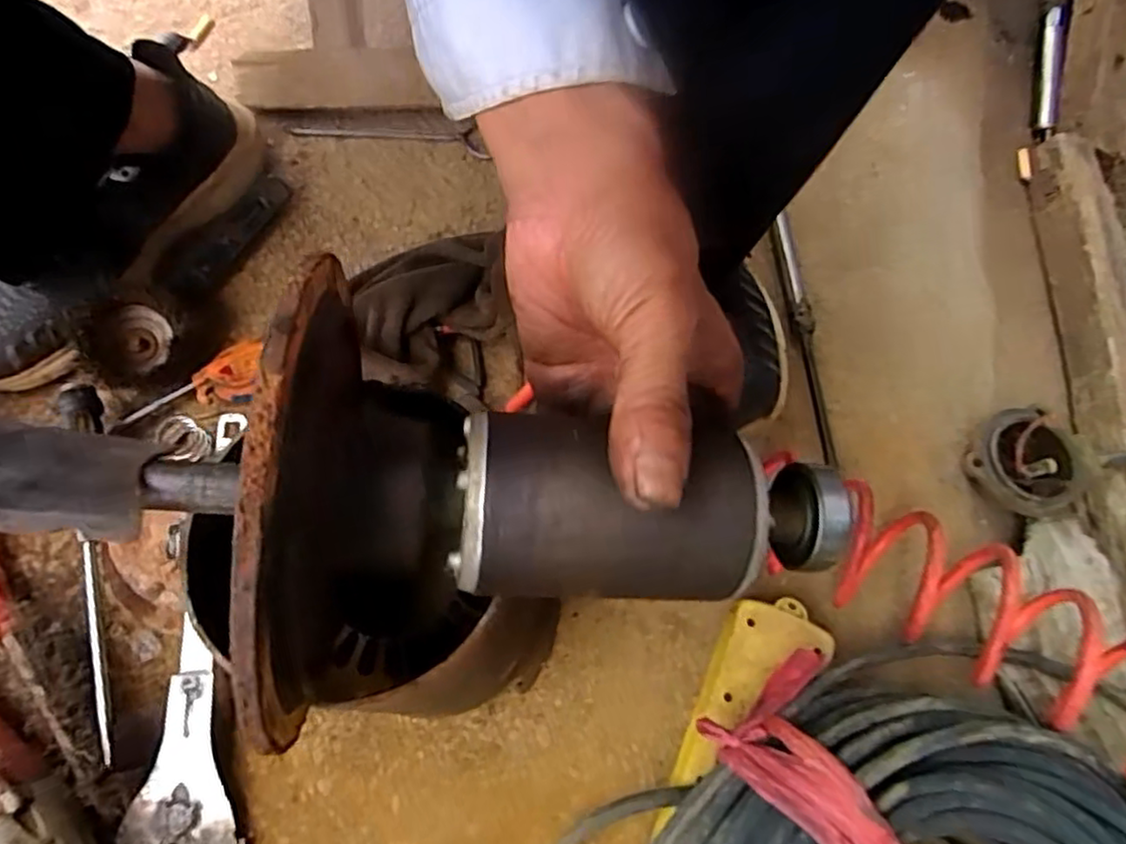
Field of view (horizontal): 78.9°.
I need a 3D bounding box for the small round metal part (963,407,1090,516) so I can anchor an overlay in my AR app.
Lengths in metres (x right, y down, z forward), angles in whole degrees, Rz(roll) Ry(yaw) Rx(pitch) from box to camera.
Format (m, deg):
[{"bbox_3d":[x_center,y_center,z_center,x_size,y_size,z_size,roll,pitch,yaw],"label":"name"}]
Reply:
[{"bbox_3d":[0.288,0.025,0.419,0.064,0.032,0.061,-1,68,2],"label":"small round metal part"}]

